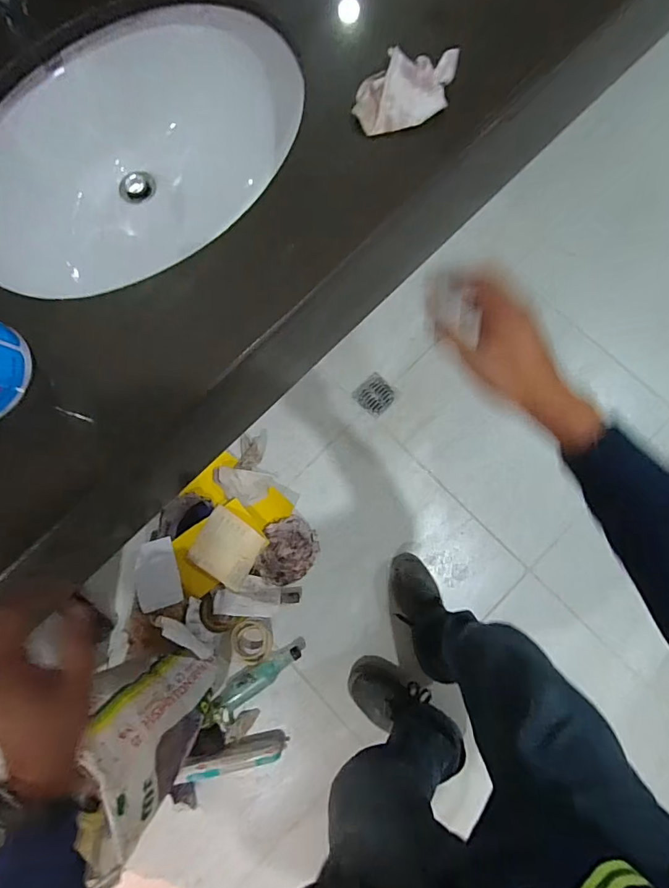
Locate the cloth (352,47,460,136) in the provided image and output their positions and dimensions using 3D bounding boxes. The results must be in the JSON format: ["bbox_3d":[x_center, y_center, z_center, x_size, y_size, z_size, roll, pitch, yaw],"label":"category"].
[{"bbox_3d":[0.075,-0.377,0.481,0.097,0.030,0.086,9,80,3],"label":"cloth"}]

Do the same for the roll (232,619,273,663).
[{"bbox_3d":[-0.210,0.504,1.153,0.104,0.018,0.102,0,80,1],"label":"roll"}]

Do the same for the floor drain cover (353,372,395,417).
[{"bbox_3d":[0.119,-0.143,1.292,0.098,0.009,0.099,42,80,-3],"label":"floor drain cover"}]

